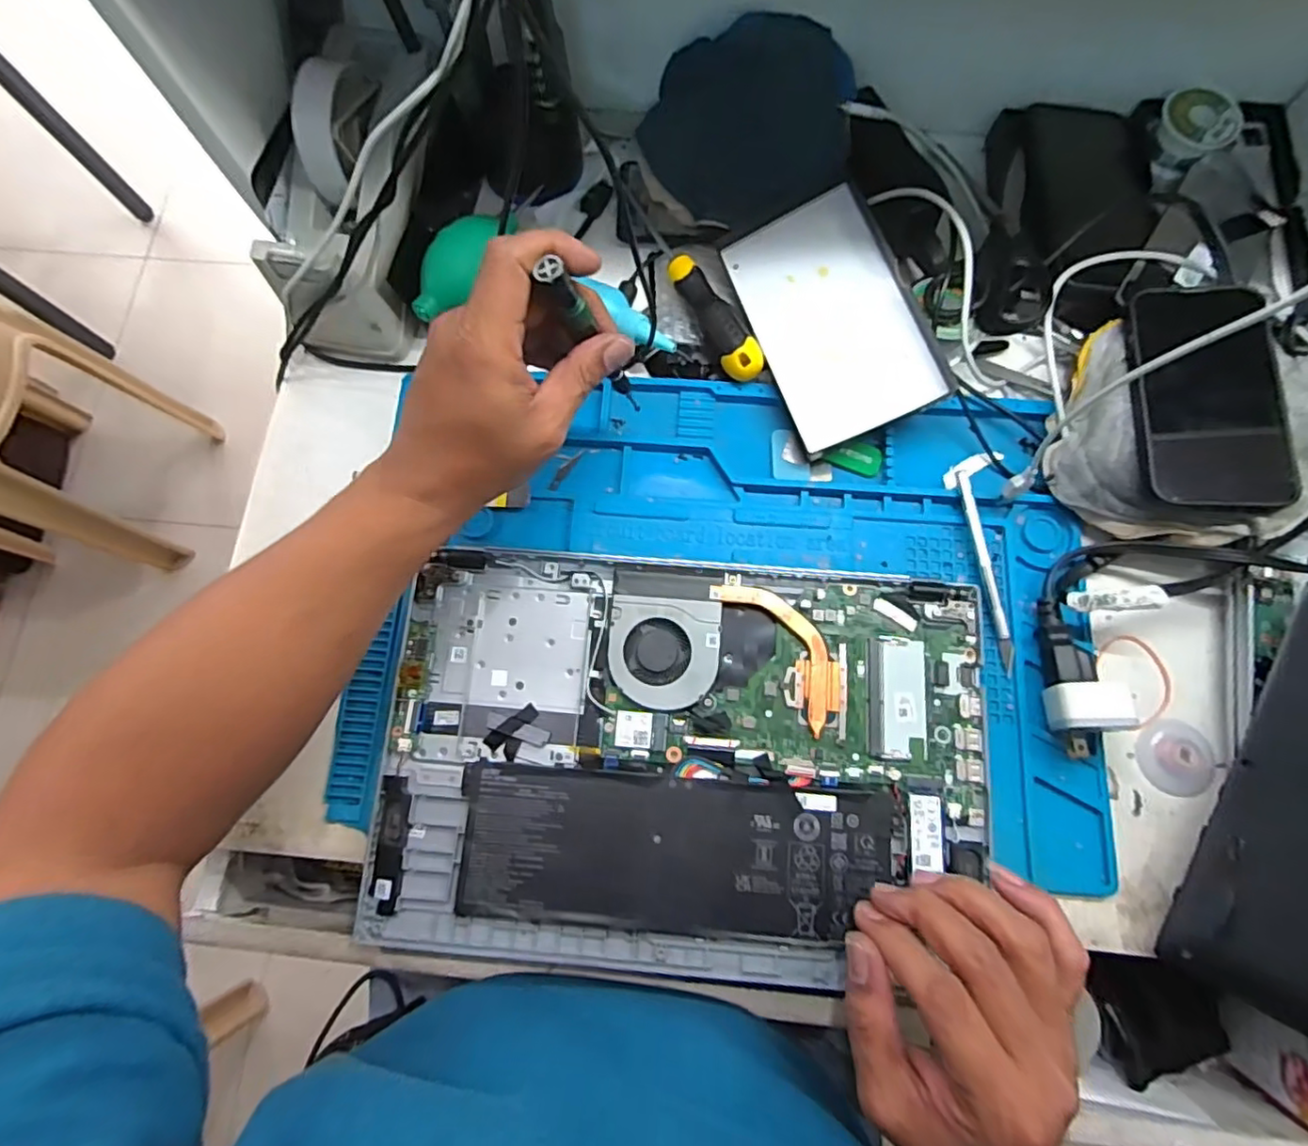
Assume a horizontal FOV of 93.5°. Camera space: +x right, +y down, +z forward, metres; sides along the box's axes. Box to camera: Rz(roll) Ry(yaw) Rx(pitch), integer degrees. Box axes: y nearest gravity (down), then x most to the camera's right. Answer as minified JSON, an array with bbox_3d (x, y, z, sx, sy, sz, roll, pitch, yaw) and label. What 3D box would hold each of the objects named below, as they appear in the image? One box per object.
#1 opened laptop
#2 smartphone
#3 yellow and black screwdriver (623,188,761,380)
[{"bbox_3d":[0.017,0.111,0.372,0.352,0.019,0.237,4,80,2],"label":"opened laptop"},{"bbox_3d":[0.335,-0.109,0.370,0.077,0.014,0.142,4,79,14],"label":"smartphone"},{"bbox_3d":[0.025,-0.212,0.441,0.025,0.027,0.178,-28,77,-6],"label":"yellow and black screwdriver"}]

